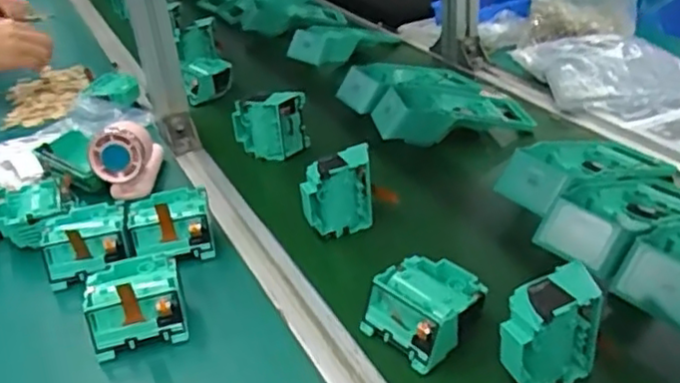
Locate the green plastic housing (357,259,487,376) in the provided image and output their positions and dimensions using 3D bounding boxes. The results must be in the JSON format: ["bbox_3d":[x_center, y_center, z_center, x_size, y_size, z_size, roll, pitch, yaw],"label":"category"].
[{"bbox_3d":[0.068,0.089,0.530,0.082,0.041,0.075,-28,35,-32],"label":"green plastic housing"}]

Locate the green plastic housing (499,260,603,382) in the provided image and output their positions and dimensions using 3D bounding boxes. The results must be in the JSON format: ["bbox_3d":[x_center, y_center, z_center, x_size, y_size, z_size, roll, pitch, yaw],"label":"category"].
[{"bbox_3d":[0.143,0.097,0.470,0.069,0.076,0.033,-16,31,-15],"label":"green plastic housing"}]

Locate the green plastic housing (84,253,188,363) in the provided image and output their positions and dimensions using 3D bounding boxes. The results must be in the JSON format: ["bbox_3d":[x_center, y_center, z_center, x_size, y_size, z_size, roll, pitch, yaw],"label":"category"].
[{"bbox_3d":[-0.166,0.089,0.556,0.075,0.042,0.074,-14,30,-12],"label":"green plastic housing"}]

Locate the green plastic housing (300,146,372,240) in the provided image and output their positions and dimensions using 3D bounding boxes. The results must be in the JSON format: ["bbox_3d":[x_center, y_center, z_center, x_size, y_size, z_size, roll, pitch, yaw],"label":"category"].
[{"bbox_3d":[-0.001,0.002,0.659,0.077,0.075,0.033,-20,32,-21],"label":"green plastic housing"}]

